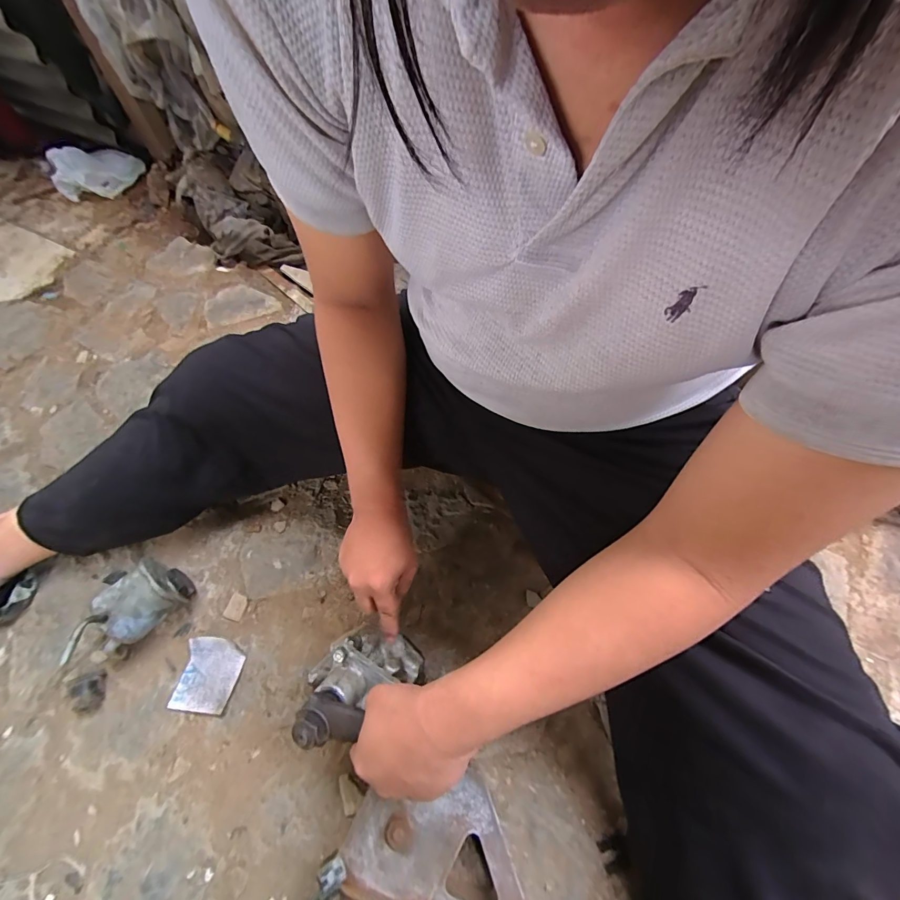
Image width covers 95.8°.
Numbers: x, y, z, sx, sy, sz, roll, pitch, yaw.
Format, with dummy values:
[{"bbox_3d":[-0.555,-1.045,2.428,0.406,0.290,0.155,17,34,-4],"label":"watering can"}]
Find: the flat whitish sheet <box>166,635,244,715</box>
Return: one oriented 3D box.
[{"bbox_3d":[-0.358,0.334,0.606,0.087,0.012,0.095,4,59,5],"label":"flat whitish sheet"}]

